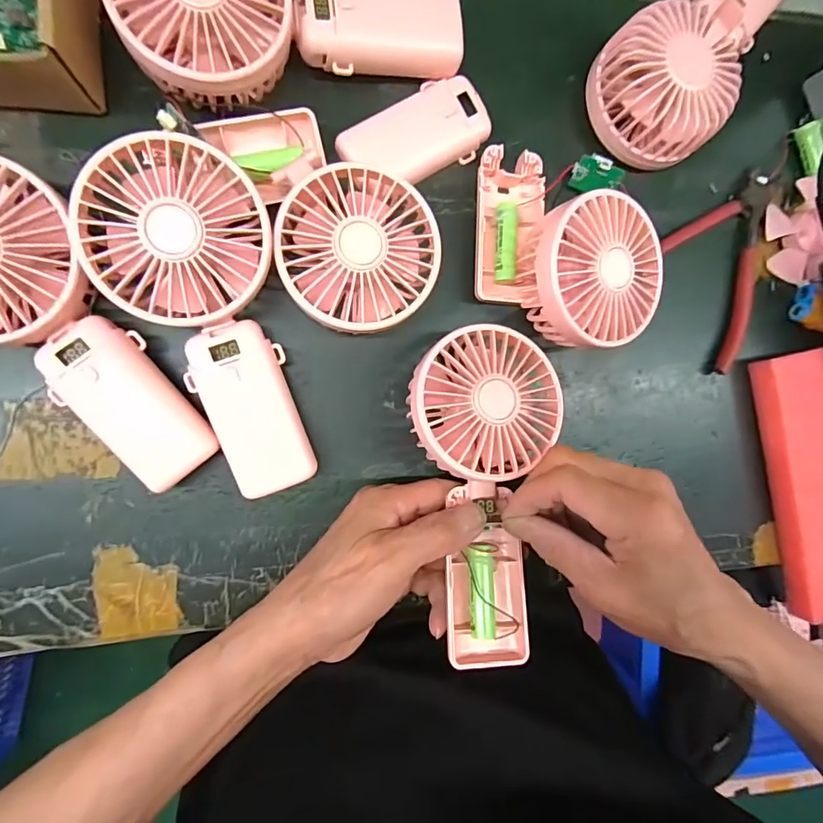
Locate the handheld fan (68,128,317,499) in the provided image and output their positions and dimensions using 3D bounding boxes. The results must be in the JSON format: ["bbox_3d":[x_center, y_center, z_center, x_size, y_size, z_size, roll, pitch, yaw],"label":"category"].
[{"bbox_3d":[-0.107,-0.041,0.254,0.086,0.056,0.181,-14,94,-9],"label":"handheld fan"}]

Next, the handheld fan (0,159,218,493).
[{"bbox_3d":[-0.183,-0.035,0.244,0.079,0.049,0.178,-31,96,-7],"label":"handheld fan"}]

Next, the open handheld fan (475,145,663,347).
[{"bbox_3d":[0.103,-0.100,0.292,0.122,0.055,0.124,2,91,-10],"label":"open handheld fan"}]

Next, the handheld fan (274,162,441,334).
[{"bbox_3d":[-0.030,-0.089,0.274,0.085,0.045,0.085,-23,95,-8],"label":"handheld fan"}]

